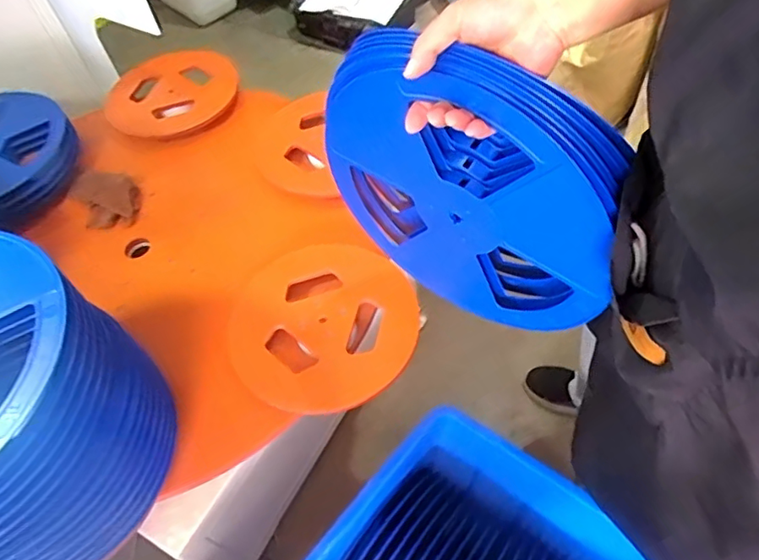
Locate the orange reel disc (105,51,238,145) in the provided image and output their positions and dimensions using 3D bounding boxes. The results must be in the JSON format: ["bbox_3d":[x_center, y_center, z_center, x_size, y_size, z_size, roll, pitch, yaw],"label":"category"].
[{"bbox_3d":[-0.422,-0.380,1.123,0.271,0.045,0.251,-3,55,3],"label":"orange reel disc"}]

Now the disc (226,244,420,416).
[{"bbox_3d":[-0.089,0.054,0.805,0.258,0.036,0.277,-7,53,9],"label":"disc"}]

